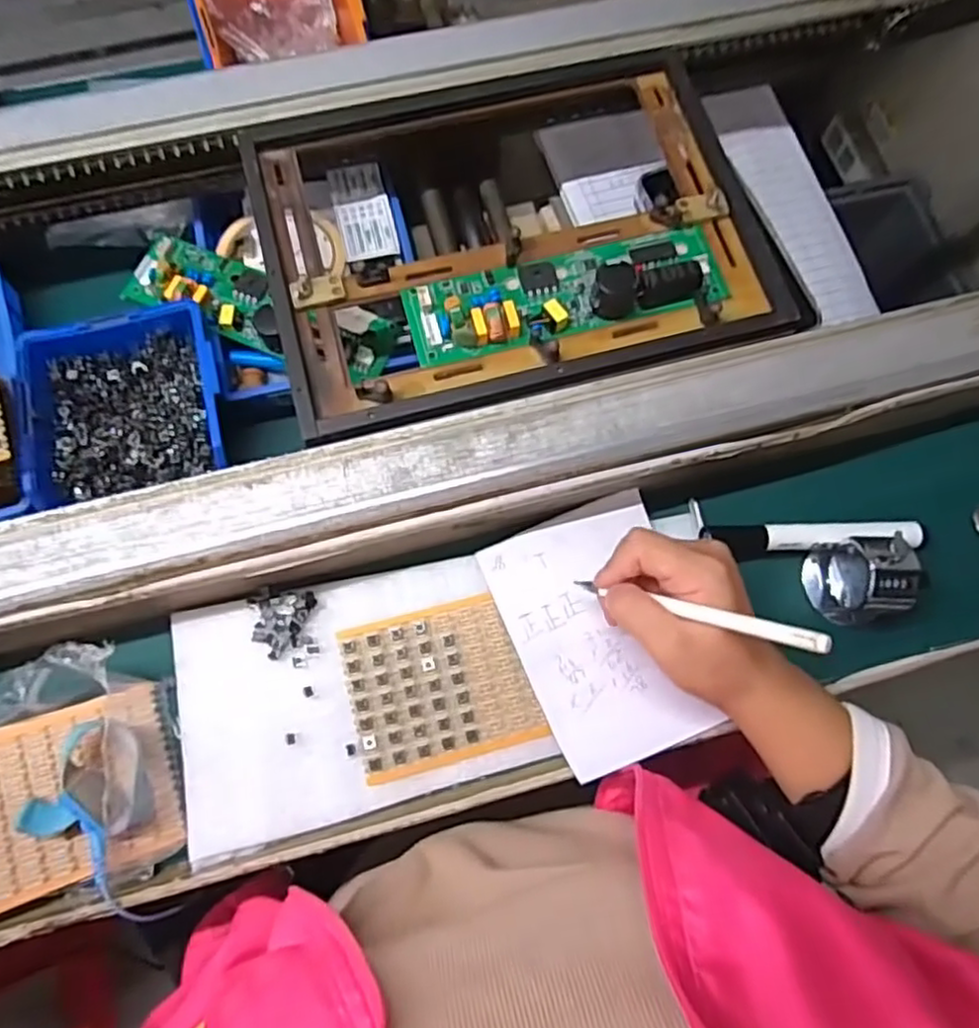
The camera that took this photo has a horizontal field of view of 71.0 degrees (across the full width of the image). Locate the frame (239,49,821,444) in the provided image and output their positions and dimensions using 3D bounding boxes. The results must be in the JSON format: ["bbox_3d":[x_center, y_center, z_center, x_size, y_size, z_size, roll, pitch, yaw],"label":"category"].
[{"bbox_3d":[0.015,-0.181,0.429,0.305,0.040,0.237,-14,74,-5],"label":"frame"}]

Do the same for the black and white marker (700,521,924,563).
[{"bbox_3d":[0.195,0.014,0.406,0.127,0.013,0.020,-3,73,-2],"label":"black and white marker"}]

